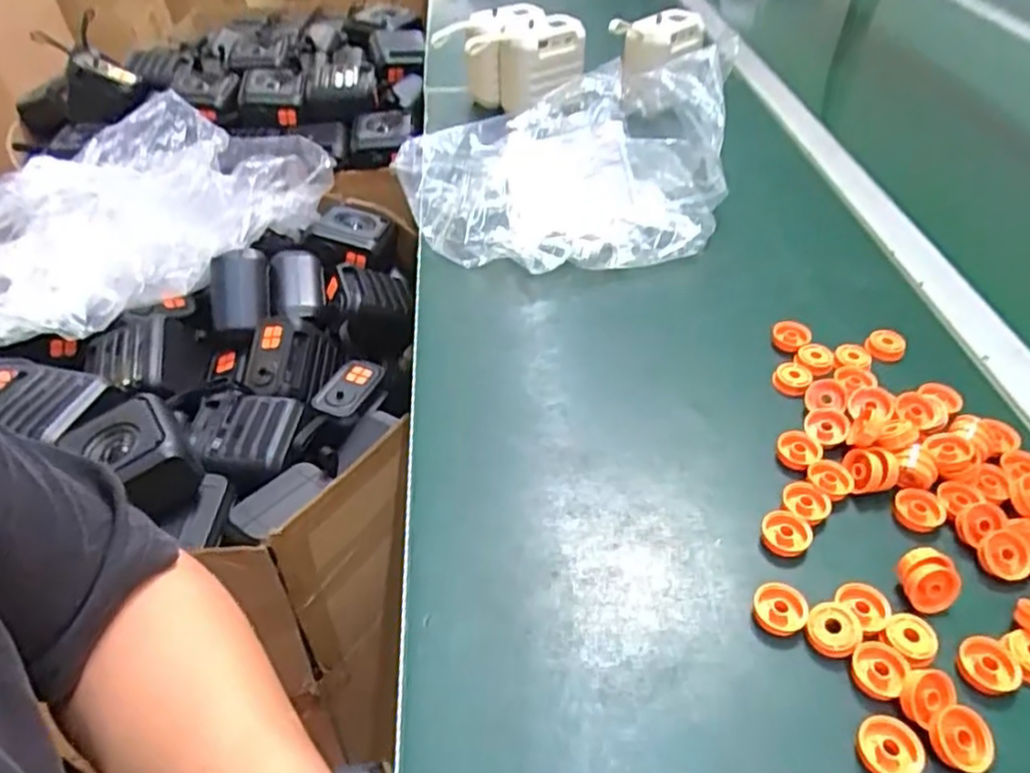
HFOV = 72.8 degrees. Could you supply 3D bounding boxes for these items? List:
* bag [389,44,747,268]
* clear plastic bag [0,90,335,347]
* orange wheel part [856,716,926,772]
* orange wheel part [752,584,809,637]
[{"bbox_3d":[0.051,-0.210,0.641,0.314,0.092,0.251,-7,44,-2],"label":"bag"},{"bbox_3d":[-0.394,-0.195,0.755,0.268,0.104,0.390,19,47,20],"label":"clear plastic bag"},{"bbox_3d":[0.165,0.158,0.306,0.027,0.006,0.025,-3,44,3],"label":"orange wheel part"},{"bbox_3d":[0.135,0.113,0.355,0.025,0.009,0.025,-3,44,3],"label":"orange wheel part"}]

